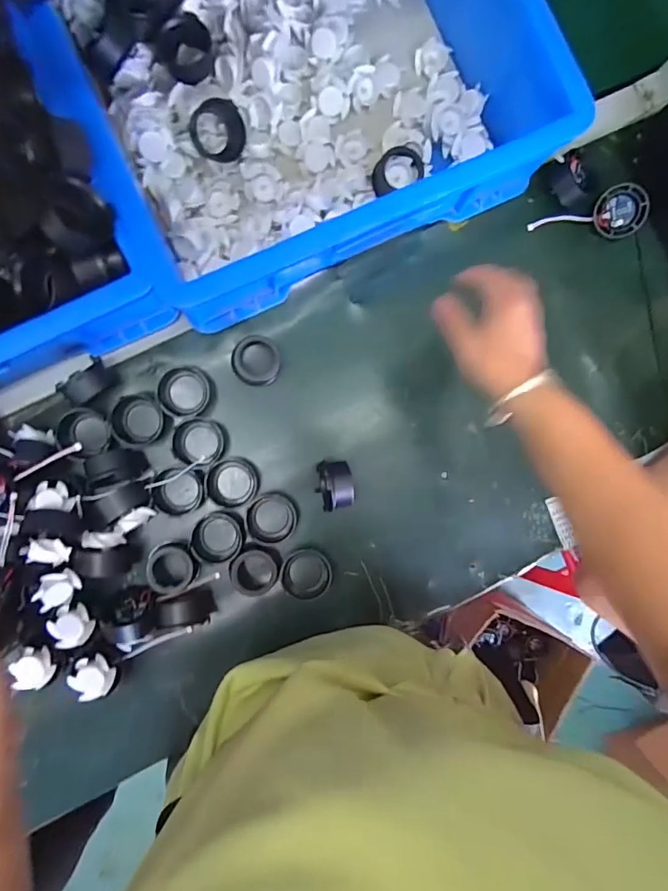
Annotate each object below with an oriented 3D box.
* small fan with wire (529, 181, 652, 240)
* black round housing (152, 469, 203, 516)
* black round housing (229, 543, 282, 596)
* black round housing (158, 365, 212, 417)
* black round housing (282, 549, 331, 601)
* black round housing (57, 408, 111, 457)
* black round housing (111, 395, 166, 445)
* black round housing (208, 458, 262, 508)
[{"bbox_3d":[0.283,-0.257,0.536,0.119,0.026,0.047,-2,91,12],"label":"small fan with wire"},{"bbox_3d":[-0.167,0.051,0.518,0.050,0.031,0.052,0,91,-5],"label":"black round housing"},{"bbox_3d":[-0.085,0.132,0.517,0.050,0.033,0.056,30,89,-4],"label":"black round housing"},{"bbox_3d":[-0.160,-0.058,0.514,0.055,0.026,0.053,0,91,-5],"label":"black round housing"},{"bbox_3d":[-0.030,0.141,0.525,0.051,0.035,0.045,20,89,-5],"label":"black round housing"},{"bbox_3d":[-0.258,-0.014,0.495,0.051,0.020,0.046,26,89,-5],"label":"black round housing"},{"bbox_3d":[-0.209,-0.028,0.513,0.052,0.016,0.054,-2,108,-37],"label":"black round housing"},{"bbox_3d":[-0.110,0.040,0.527,0.053,0.031,0.053,0,91,-5],"label":"black round housing"}]

